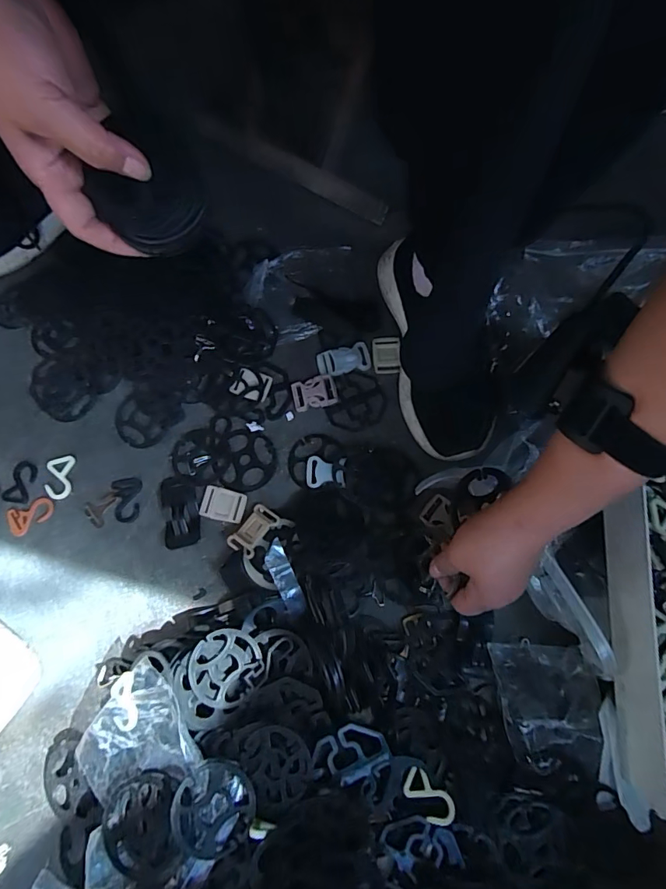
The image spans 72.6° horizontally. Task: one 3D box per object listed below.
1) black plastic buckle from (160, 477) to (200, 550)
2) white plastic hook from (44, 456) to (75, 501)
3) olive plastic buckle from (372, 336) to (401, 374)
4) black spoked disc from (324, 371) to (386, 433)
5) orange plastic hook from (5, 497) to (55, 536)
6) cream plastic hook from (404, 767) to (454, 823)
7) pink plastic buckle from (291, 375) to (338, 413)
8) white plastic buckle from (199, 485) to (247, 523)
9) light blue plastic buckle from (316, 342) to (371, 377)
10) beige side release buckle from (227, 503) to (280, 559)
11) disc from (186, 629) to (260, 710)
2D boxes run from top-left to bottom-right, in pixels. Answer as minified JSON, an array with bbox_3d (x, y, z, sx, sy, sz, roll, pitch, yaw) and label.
[{"bbox_3d":[-0.152,0.066,0.449,0.036,0.014,0.071,-11,75,-2],"label":"black plastic buckle"},{"bbox_3d":[-0.280,0.033,0.461,0.027,0.004,0.044,0,75,1],"label":"white plastic hook"},{"bbox_3d":[0.058,-0.097,0.493,0.029,0.004,0.043,0,75,1],"label":"olive plastic buckle"},{"bbox_3d":[0.026,-0.046,0.485,0.060,0.005,0.068,15,75,5],"label":"black spoked disc"},{"bbox_3d":[-0.303,0.069,0.453,0.044,0.004,0.028,-31,76,-7],"label":"orange plastic hook"},{"bbox_3d":[0.076,0.279,0.358,0.042,0.005,0.024,40,50,12],"label":"cream plastic hook"},{"bbox_3d":[-0.020,-0.054,0.485,0.046,0.010,0.033,-13,75,-3],"label":"pink plastic buckle"},{"bbox_3d":[-0.110,0.059,0.452,0.043,0.004,0.031,12,75,4],"label":"white plastic buckle"},{"bbox_3d":[0.011,-0.092,0.493,0.057,0.005,0.031,-14,75,-3],"label":"light blue plastic buckle"},{"bbox_3d":[-0.077,0.083,0.440,0.029,0.015,0.049,33,78,9],"label":"beige side release buckle"},{"bbox_3d":[-0.093,0.186,0.377,0.054,0.005,0.059,0,74,0],"label":"disc"}]

